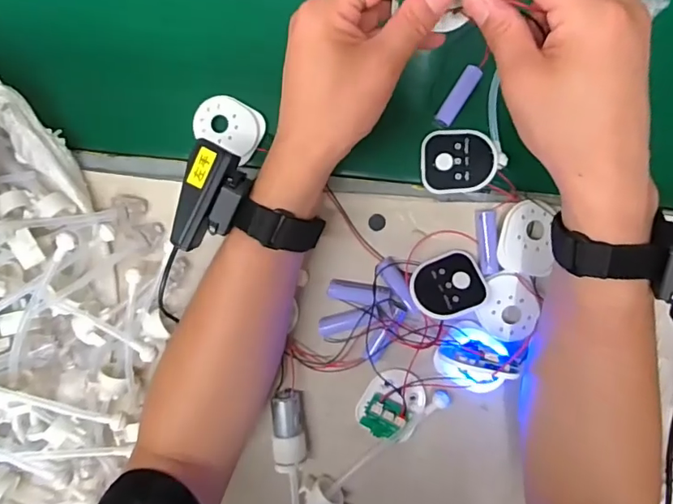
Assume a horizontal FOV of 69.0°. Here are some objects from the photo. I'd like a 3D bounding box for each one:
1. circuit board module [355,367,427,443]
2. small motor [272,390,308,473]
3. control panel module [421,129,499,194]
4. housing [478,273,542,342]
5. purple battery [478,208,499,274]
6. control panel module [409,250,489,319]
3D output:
[{"bbox_3d":[0.046,0.124,0.397,0.048,0.010,0.057,23,91,3],"label":"circuit board module"},{"bbox_3d":[-0.039,0.144,0.397,0.025,0.022,0.062,-5,93,3],"label":"small motor"},{"bbox_3d":[0.096,-0.071,0.382,0.055,0.012,0.048,1,93,3],"label":"control panel module"},{"bbox_3d":[0.134,0.043,0.378,0.042,0.012,0.051,8,93,2],"label":"housing"},{"bbox_3d":[0.118,-0.008,0.382,0.014,0.013,0.050,-2,93,3],"label":"purple battery"},{"bbox_3d":[0.085,0.026,0.378,0.057,0.006,0.047,-23,72,-10],"label":"control panel module"}]

